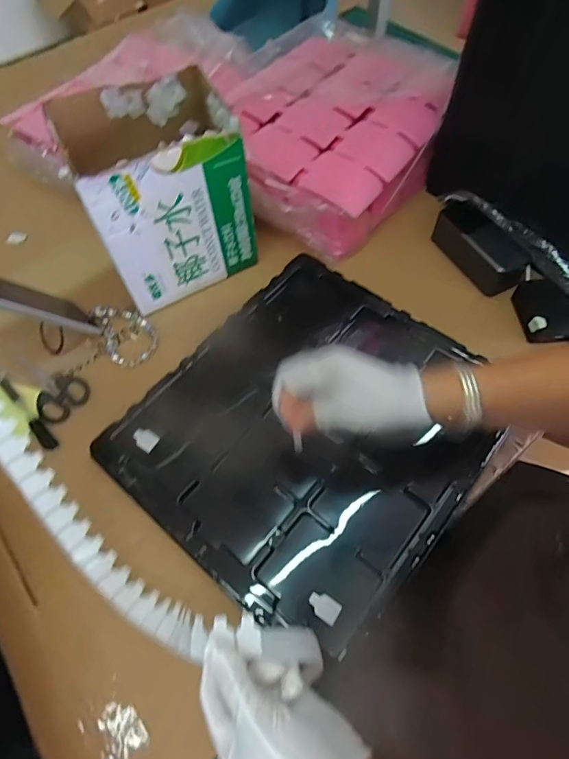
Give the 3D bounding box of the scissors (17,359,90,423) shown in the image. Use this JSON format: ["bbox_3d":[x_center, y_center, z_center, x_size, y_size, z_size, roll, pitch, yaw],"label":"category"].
[{"bbox_3d":[-0.294,0.006,0.557,0.103,0.016,0.061,38,69,19],"label":"scissors"}]

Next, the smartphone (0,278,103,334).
[{"bbox_3d":[-0.295,-0.091,0.523,0.081,0.176,0.010,39,97,17],"label":"smartphone"}]

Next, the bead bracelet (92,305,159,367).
[{"bbox_3d":[-0.211,-0.064,0.584,0.064,0.014,0.105,-37,67,-17],"label":"bead bracelet"}]

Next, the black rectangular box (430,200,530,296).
[{"bbox_3d":[0.264,-0.185,0.616,0.052,0.060,0.150,-28,65,-13],"label":"black rectangular box"}]

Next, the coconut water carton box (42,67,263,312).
[{"bbox_3d":[-0.148,-0.232,0.564,0.185,0.197,0.146,-27,62,-9],"label":"coconut water carton box"}]

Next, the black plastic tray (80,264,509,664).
[{"bbox_3d":[0.031,0.047,0.499,0.324,0.033,0.363,36,68,22],"label":"black plastic tray"}]

